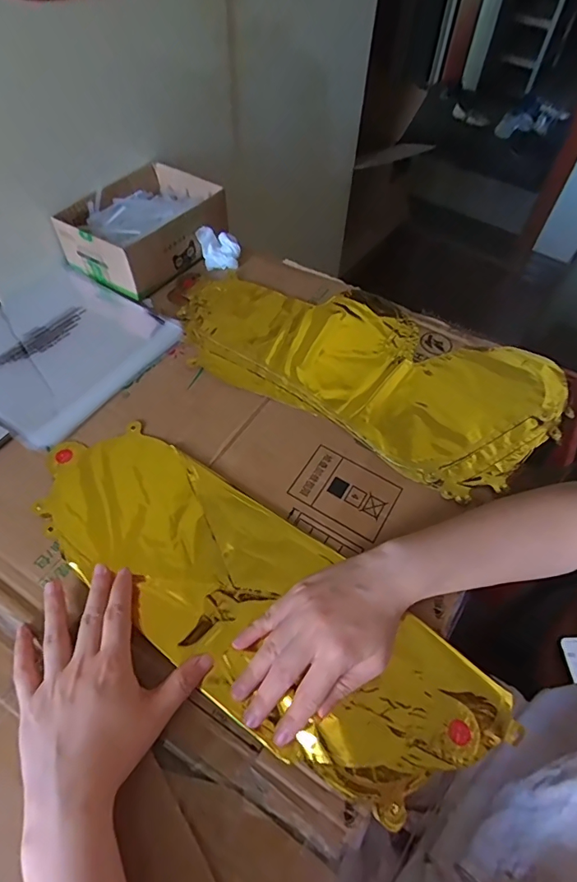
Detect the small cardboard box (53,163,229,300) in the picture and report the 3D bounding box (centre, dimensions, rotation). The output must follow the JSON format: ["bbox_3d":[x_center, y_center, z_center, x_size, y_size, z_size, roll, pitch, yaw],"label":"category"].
[{"bbox_3d":[-0.187,-0.281,0.620,0.138,0.068,0.187,30,58,17],"label":"small cardboard box"}]

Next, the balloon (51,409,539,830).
[{"bbox_3d":[-0.037,0.120,0.382,0.416,0.009,0.140,32,59,16],"label":"balloon"}]

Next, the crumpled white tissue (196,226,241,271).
[{"bbox_3d":[-0.091,-0.253,0.613,0.052,0.043,0.032,-7,55,-8],"label":"crumpled white tissue"}]

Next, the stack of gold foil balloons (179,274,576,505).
[{"bbox_3d":[0.079,-0.096,0.531,0.425,0.024,0.215,28,58,16],"label":"stack of gold foil balloons"}]

